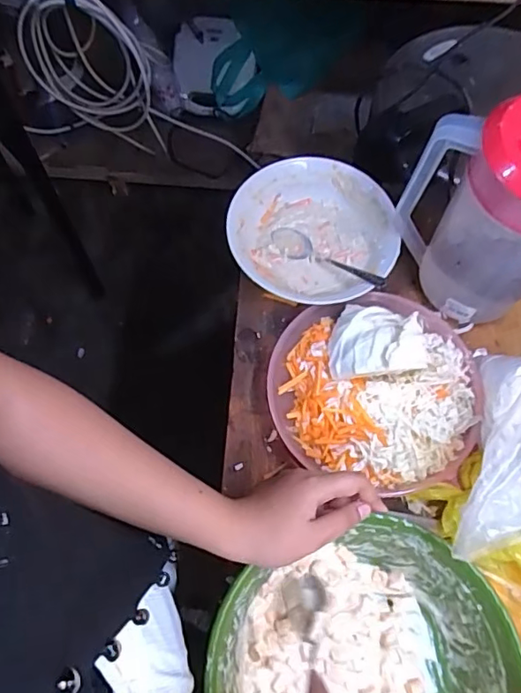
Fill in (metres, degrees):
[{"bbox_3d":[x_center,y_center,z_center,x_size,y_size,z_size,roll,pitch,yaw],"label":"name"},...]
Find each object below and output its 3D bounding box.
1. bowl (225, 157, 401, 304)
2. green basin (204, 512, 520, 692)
[{"bbox_3d":[0.057,-0.126,0.634,0.178,0.048,0.180,0,68,-1],"label":"bowl"},{"bbox_3d":[0.086,0.273,0.450,0.225,0.087,0.214,0,68,-1],"label":"green basin"}]

